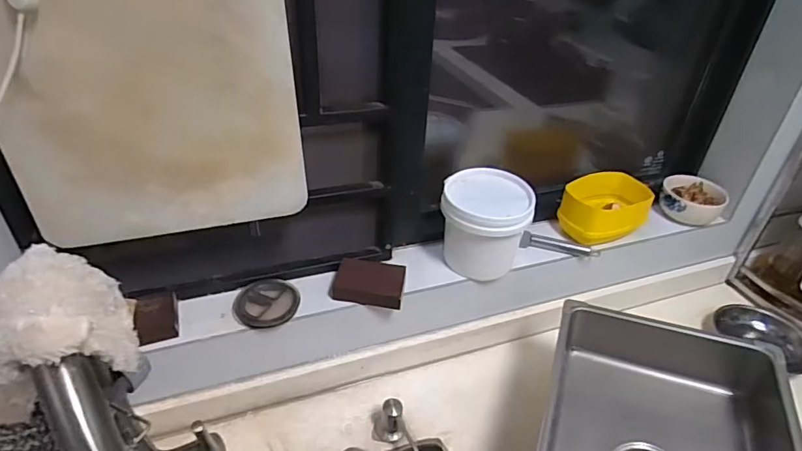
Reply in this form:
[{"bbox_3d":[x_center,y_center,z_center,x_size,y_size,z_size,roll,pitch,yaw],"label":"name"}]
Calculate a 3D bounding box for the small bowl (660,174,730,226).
[{"bbox_3d":[0.501,-0.045,0.844,0.095,0.044,0.087,2,36,-1],"label":"small bowl"}]

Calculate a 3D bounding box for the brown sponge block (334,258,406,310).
[{"bbox_3d":[-0.042,0.081,0.679,0.092,0.024,0.068,7,36,6],"label":"brown sponge block"}]

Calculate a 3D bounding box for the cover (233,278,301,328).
[{"bbox_3d":[-0.177,0.099,0.651,0.082,0.018,0.076,-5,36,-11],"label":"cover"}]

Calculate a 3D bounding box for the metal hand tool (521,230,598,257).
[{"bbox_3d":[0.251,0.031,0.778,0.117,0.016,0.023,10,36,9],"label":"metal hand tool"}]

